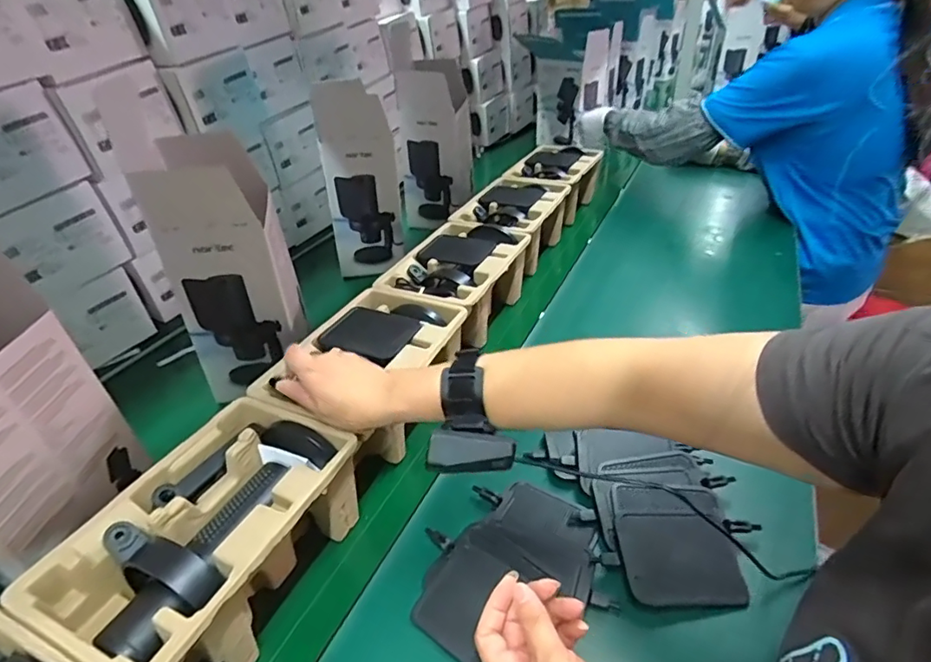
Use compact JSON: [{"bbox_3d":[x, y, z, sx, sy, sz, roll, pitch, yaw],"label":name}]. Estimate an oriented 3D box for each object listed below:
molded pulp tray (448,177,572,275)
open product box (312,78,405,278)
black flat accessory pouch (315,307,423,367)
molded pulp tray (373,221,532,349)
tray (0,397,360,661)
[{"bbox_3d":[0.082,-0.186,0.930,0.150,0.095,0.227,12,37,22],"label":"molded pulp tray"},{"bbox_3d":[-0.174,-0.254,0.882,0.120,0.291,0.114,-10,35,-8],"label":"open product box"},{"bbox_3d":[-0.110,0.000,0.601,0.101,0.007,0.088,8,36,17],"label":"black flat accessory pouch"},{"bbox_3d":[-0.007,-0.068,0.773,0.153,0.101,0.238,11,37,22],"label":"molded pulp tray"},{"bbox_3d":[-0.205,0.178,0.438,0.148,0.097,0.224,12,37,23],"label":"tray"}]

